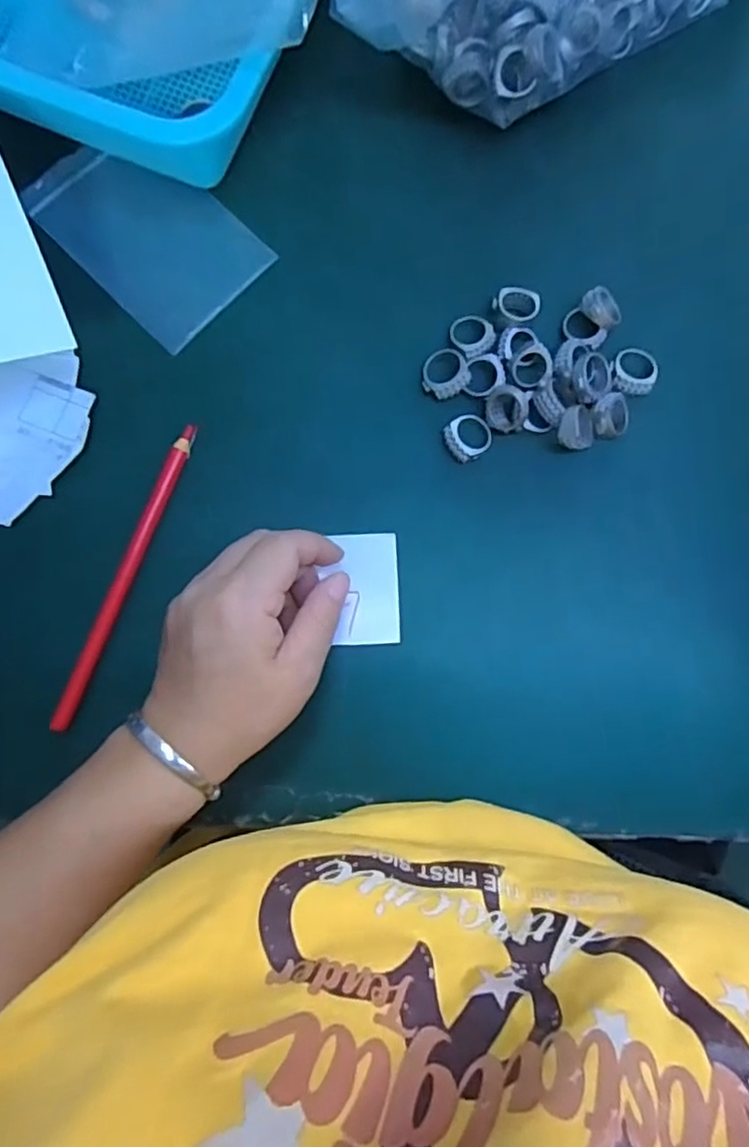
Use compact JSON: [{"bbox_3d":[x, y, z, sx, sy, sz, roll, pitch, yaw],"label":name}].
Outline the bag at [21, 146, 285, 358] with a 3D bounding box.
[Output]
[{"bbox_3d":[-0.122,-0.186,0.353,0.116,0.005,0.078,44,82,1],"label":"bag"}]

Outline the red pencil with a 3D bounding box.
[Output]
[{"bbox_3d":[-0.125,0.000,0.330,0.009,0.011,0.163,21,84,0],"label":"red pencil"}]

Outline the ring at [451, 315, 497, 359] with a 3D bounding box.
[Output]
[{"bbox_3d":[0.053,-0.129,0.348,0.022,0.004,0.024,0,84,-2],"label":"ring"}]

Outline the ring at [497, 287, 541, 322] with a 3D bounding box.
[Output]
[{"bbox_3d":[0.077,-0.143,0.348,0.022,0.010,0.017,6,84,-1],"label":"ring"}]

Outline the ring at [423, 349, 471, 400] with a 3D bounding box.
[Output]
[{"bbox_3d":[0.037,-0.107,0.345,0.024,0.008,0.026,0,84,-2],"label":"ring"}]

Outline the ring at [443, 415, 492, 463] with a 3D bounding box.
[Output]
[{"bbox_3d":[0.049,-0.072,0.341,0.024,0.005,0.023,0,84,-2],"label":"ring"}]

